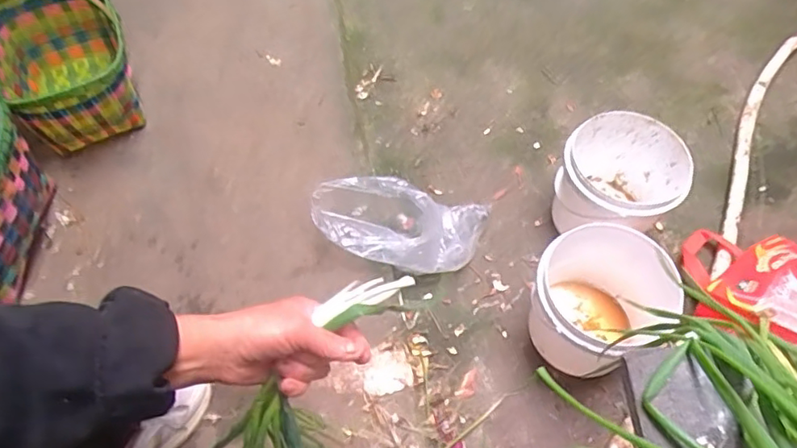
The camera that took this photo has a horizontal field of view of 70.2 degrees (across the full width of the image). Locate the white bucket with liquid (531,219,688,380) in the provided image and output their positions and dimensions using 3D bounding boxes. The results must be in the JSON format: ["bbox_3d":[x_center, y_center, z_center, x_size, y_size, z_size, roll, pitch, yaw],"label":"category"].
[{"bbox_3d":[0.310,0.133,0.938,0.179,0.241,0.179,-1,60,1],"label":"white bucket with liquid"}]

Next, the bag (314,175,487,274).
[{"bbox_3d":[0.018,0.003,1.055,0.332,0.169,0.164,-8,60,-2],"label":"bag"}]

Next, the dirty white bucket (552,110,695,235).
[{"bbox_3d":[0.414,-0.069,1.085,0.214,0.209,0.222,-1,60,1],"label":"dirty white bucket"}]

